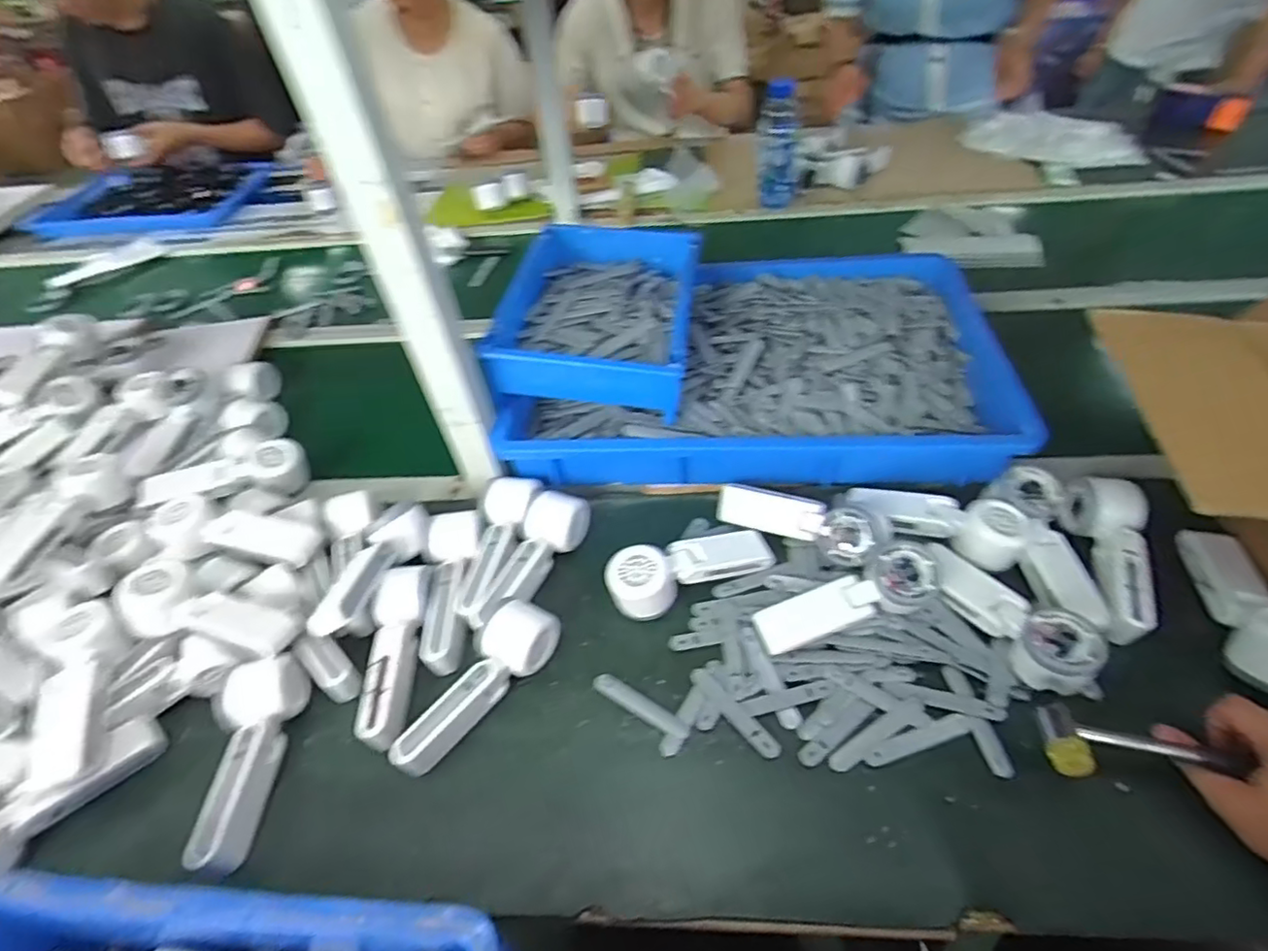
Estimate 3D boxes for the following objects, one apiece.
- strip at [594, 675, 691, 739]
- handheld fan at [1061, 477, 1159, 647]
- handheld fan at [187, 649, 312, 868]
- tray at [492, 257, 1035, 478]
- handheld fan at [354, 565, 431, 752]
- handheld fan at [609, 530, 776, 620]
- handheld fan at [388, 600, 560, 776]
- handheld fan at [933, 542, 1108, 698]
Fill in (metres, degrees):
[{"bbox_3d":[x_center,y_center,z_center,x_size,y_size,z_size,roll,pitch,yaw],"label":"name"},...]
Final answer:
[{"bbox_3d":[0.006,0.205,0.563,0.098,0.004,0.016,23,53,27],"label":"strip"},{"bbox_3d":[0.455,0.071,0.593,0.064,0.050,0.167,6,48,13],"label":"handheld fan"},{"bbox_3d":[-0.337,0.239,0.538,0.057,0.059,0.167,-1,46,7],"label":"handheld fan"},{"bbox_3d":[0.145,-0.151,0.793,0.557,0.073,0.391,1,47,8],"label":"tray"},{"bbox_3d":[-0.225,0.166,0.590,0.053,0.054,0.166,-2,46,5],"label":"handheld fan"},{"bbox_3d":[0.057,0.086,0.624,0.169,0.047,0.056,-18,47,-10],"label":"handheld fan"},{"bbox_3d":[-0.137,0.188,0.563,0.055,0.059,0.173,22,53,26],"label":"handheld fan"},{"bbox_3d":[0.340,0.124,0.576,0.063,0.048,0.174,-22,48,-13],"label":"handheld fan"}]

